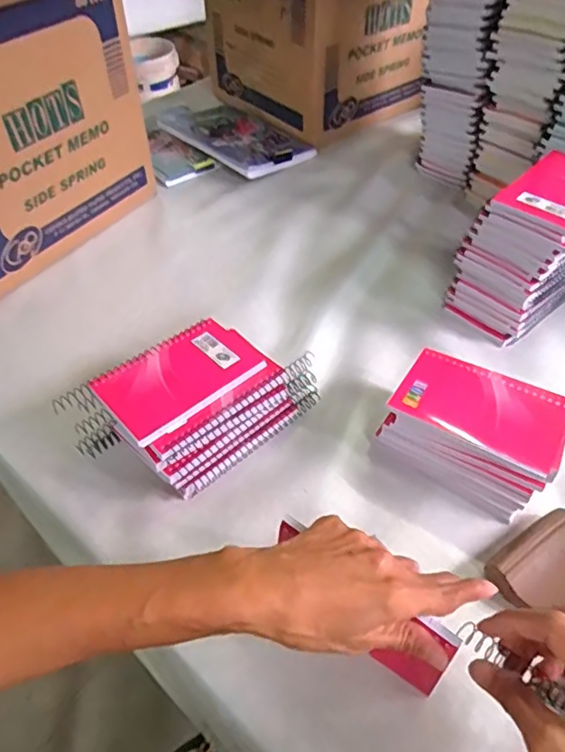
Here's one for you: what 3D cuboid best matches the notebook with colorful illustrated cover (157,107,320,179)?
[{"bbox_3d":[-0.076,-0.386,0.896,0.147,0.023,0.248,-32,56,-32],"label":"notebook with colorful illustrated cover"}]

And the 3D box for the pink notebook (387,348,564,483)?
[{"bbox_3d":[0.168,0.024,0.465,0.136,0.011,0.086,26,53,22],"label":"pink notebook"}]

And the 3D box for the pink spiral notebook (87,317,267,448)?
[{"bbox_3d":[-0.089,-0.001,0.481,0.130,0.009,0.084,-35,56,-27],"label":"pink spiral notebook"}]

